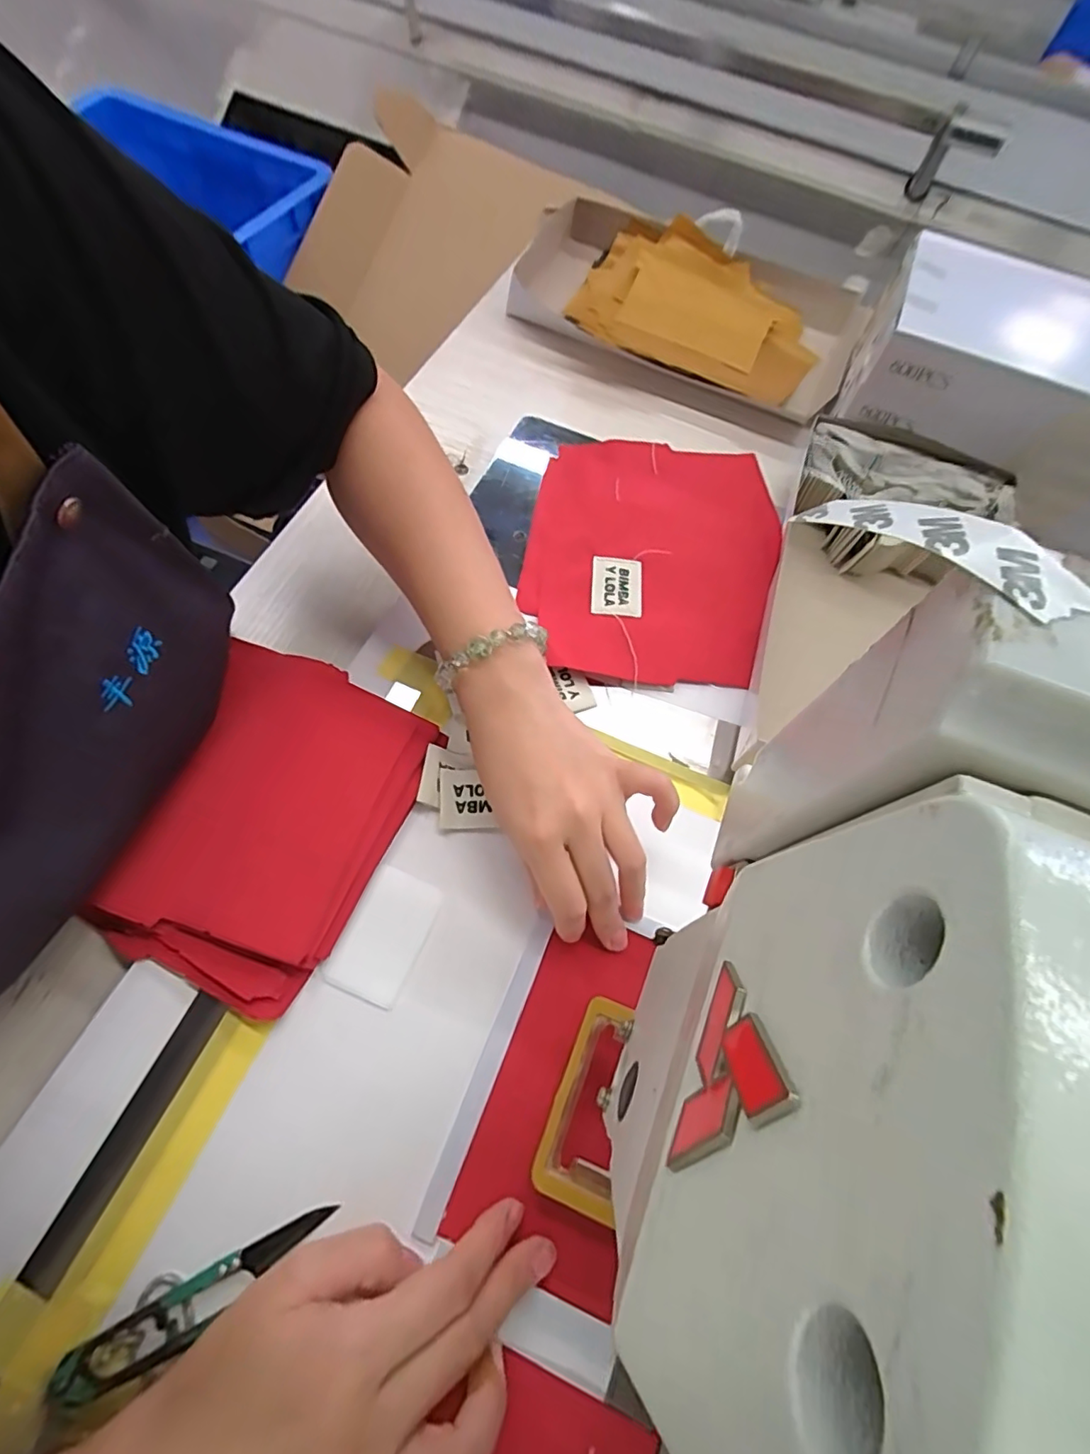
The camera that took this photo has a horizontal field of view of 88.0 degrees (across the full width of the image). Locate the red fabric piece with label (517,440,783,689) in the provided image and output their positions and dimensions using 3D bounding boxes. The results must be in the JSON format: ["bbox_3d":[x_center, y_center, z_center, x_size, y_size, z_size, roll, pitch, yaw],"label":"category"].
[{"bbox_3d":[0.078,-0.128,0.412,0.181,0.015,0.214,1,67,-3],"label":"red fabric piece with label"}]

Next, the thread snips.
[{"bbox_3d":[-0.139,0.235,0.229,0.103,0.012,0.022,-24,69,-13],"label":"thread snips"}]

